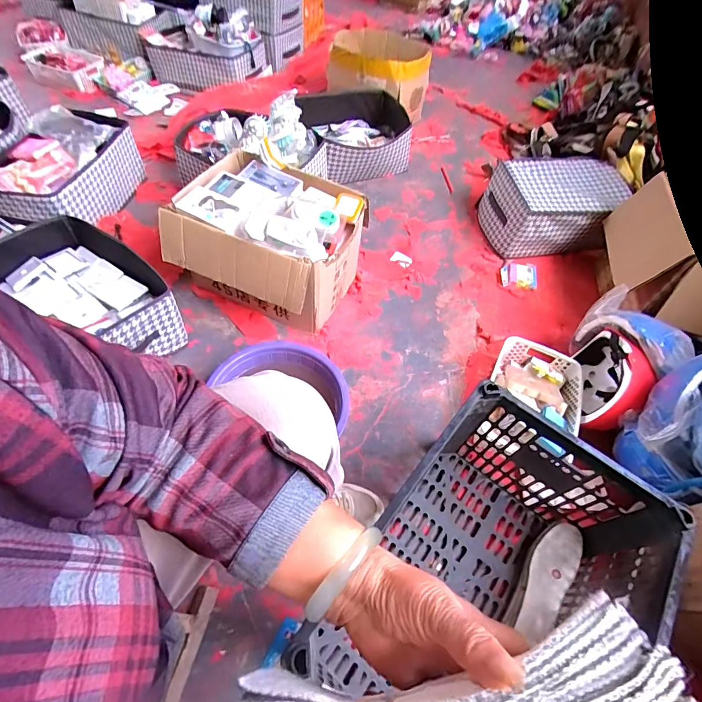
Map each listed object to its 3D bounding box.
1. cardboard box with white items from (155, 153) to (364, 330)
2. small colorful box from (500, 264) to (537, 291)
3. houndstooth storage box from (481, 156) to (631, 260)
[{"bbox_3d":[-0.204,-0.255,0.976,0.398,0.301,0.326,20,55,10],"label":"cardboard box with white items"},{"bbox_3d":[0.523,-0.236,1.186,0.117,0.021,0.105,6,54,-1],"label":"small colorful box"},{"bbox_3d":[0.665,-0.475,1.253,0.421,0.189,0.282,-3,55,-7],"label":"houndstooth storage box"}]

